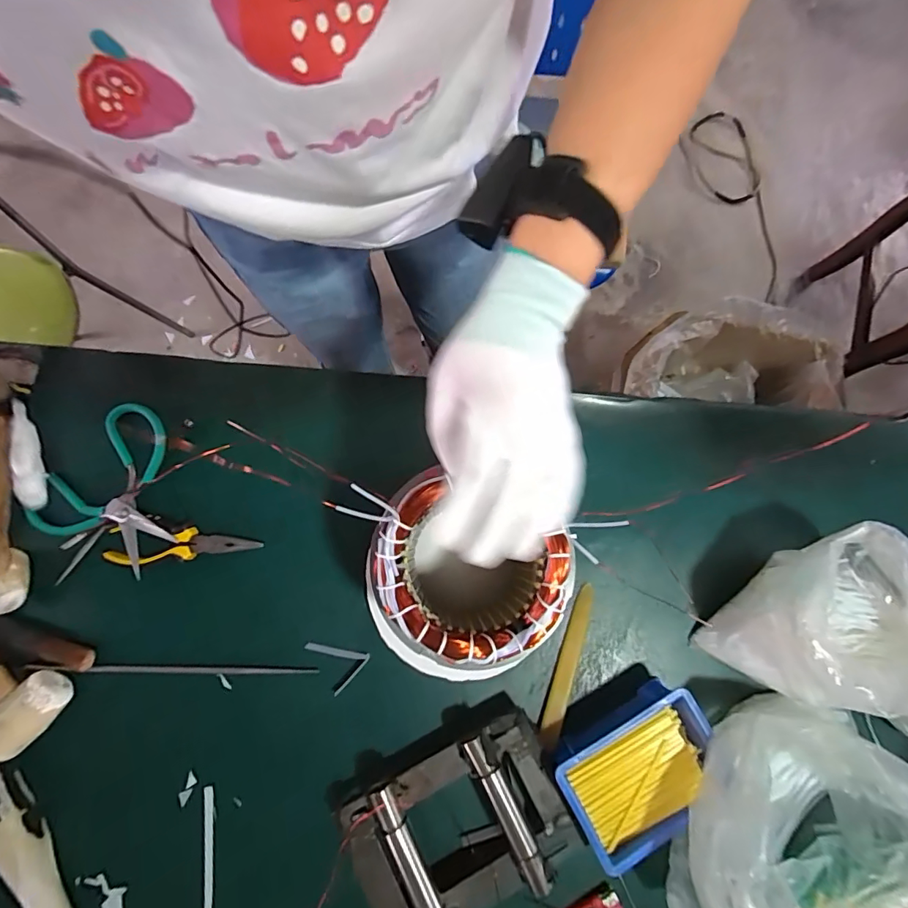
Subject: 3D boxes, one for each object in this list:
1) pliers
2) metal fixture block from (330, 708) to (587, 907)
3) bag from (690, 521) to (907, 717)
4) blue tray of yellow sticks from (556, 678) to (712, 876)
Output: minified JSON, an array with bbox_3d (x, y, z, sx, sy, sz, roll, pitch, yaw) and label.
[{"bbox_3d":[-0.275,0.084,0.482,0.147,0.017,0.047,-3,82,-8],"label":"pliers"},{"bbox_3d":[0.004,0.342,0.432,0.193,0.050,0.132,-25,81,-6],"label":"metal fixture block"},{"bbox_3d":[0.359,0.161,0.447,0.138,0.117,0.182,43,81,7],"label":"bag"},{"bbox_3d":[0.173,0.294,0.448,0.149,0.055,0.099,-29,81,-6],"label":"blue tray of yellow sticks"}]

